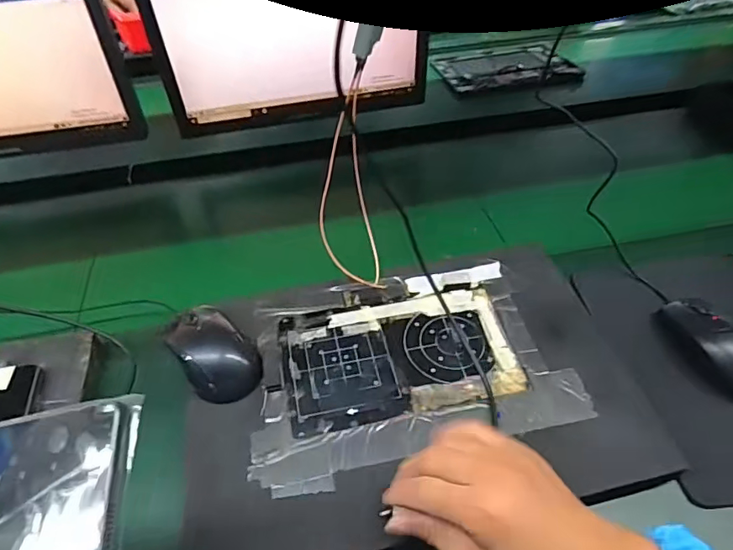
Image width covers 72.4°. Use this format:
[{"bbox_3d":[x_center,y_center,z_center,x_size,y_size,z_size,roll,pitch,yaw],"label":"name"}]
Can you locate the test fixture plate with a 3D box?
[{"bbox_3d":[0.030,0.074,0.474,0.212,0.007,0.124,-8,46,-6],"label":"test fixture plate"}]

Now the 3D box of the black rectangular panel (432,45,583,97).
[{"bbox_3d":[0.268,-0.397,0.966,0.249,0.015,0.172,-10,47,-4],"label":"black rectangular panel"}]

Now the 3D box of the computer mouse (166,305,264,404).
[{"bbox_3d":[-0.141,0.068,0.462,0.060,0.034,0.101,-29,51,-23],"label":"computer mouse"}]

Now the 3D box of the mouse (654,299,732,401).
[{"bbox_3d":[0.336,0.065,0.483,0.061,0.031,0.115,-11,46,-8],"label":"mouse"}]

